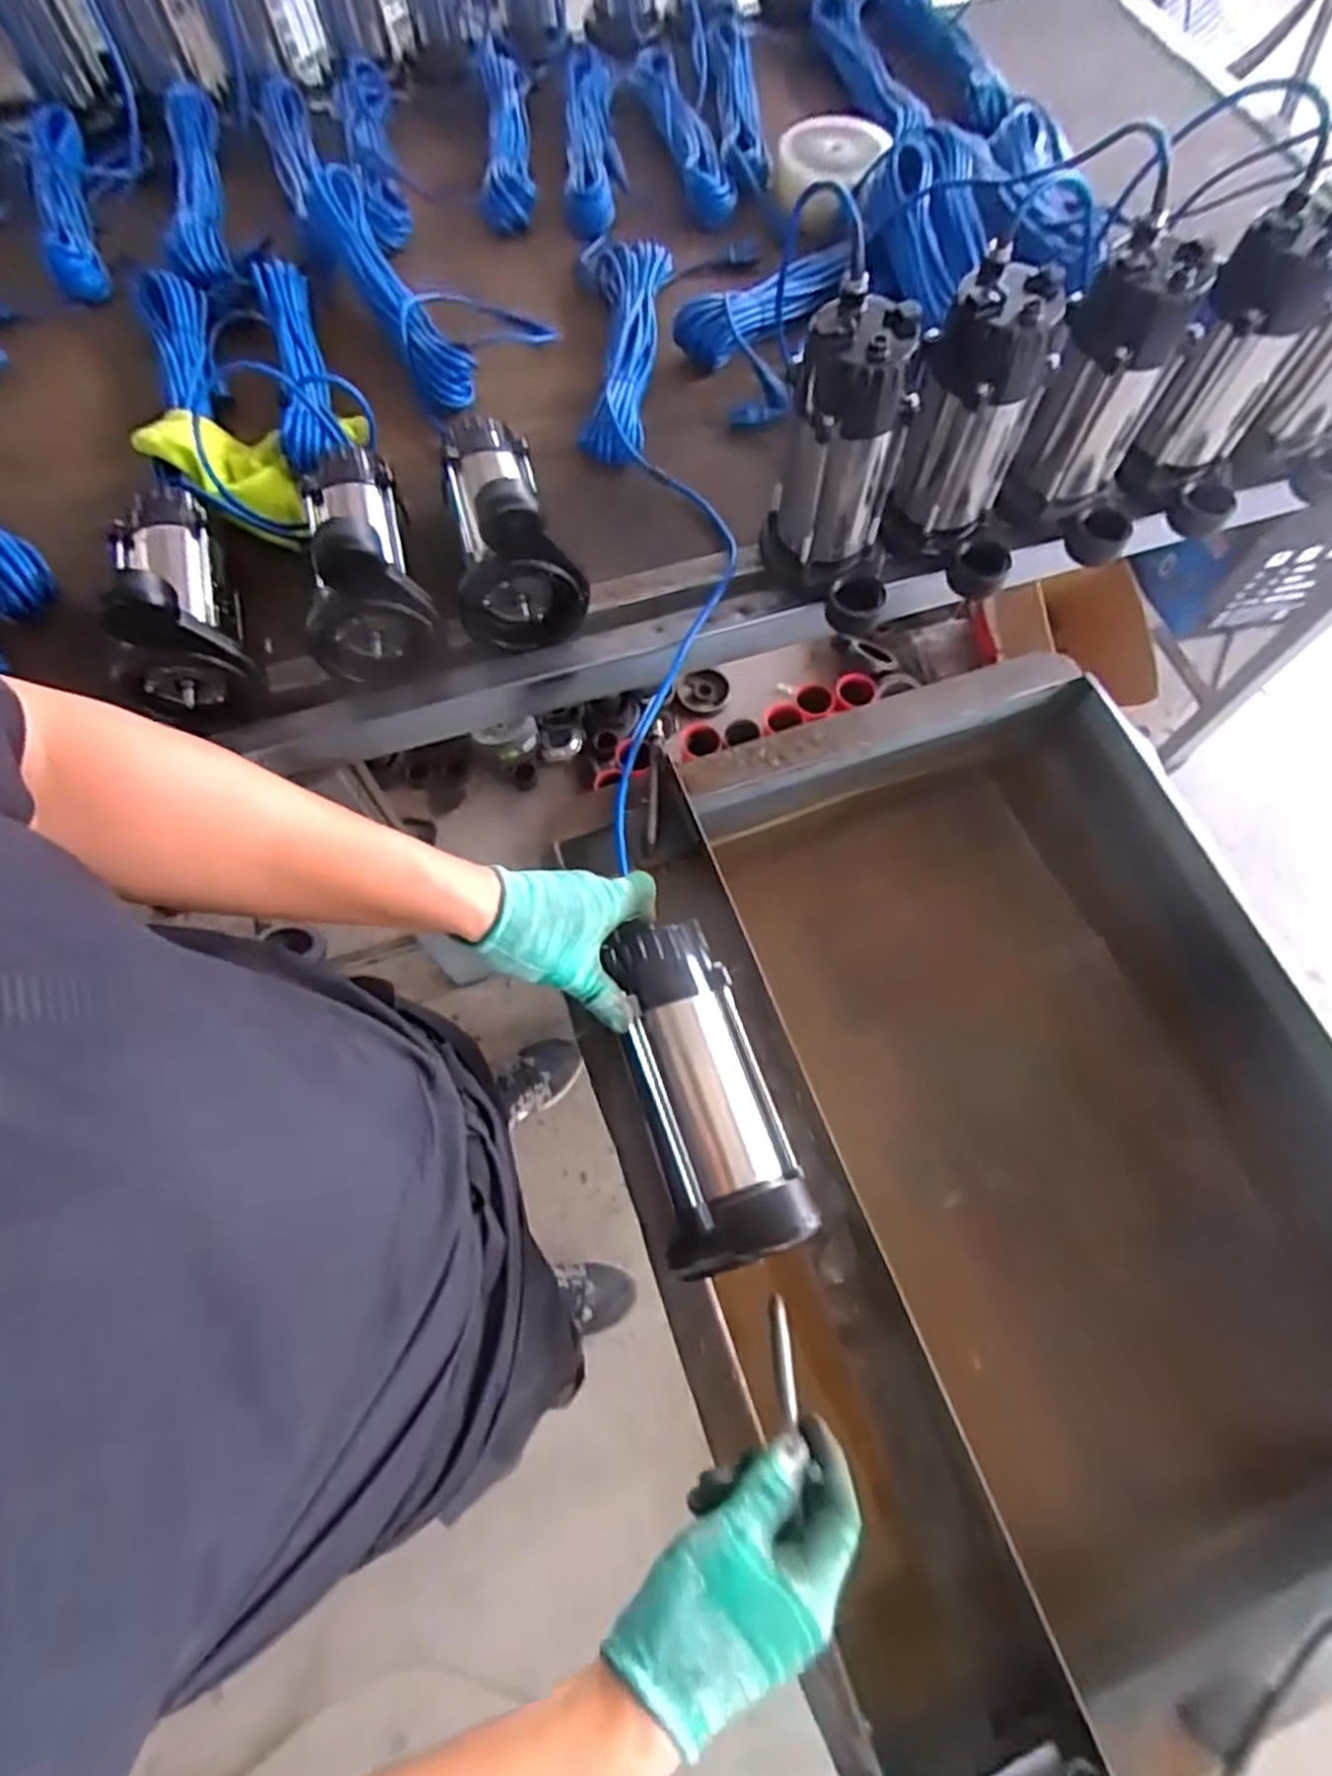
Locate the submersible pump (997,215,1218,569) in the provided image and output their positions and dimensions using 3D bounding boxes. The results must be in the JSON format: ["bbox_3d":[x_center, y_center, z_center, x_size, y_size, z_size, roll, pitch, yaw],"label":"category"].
[{"bbox_3d":[0.421,-0.446,0.721,0.144,0.224,0.097,33,72,12],"label":"submersible pump"}]

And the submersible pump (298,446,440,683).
[{"bbox_3d":[-0.300,-0.336,0.725,0.114,0.145,0.232,-17,69,-6],"label":"submersible pump"}]

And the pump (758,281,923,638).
[{"bbox_3d":[0.154,-0.354,0.685,0.114,0.236,0.146,4,68,2],"label":"pump"}]

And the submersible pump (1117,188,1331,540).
[{"bbox_3d":[0.543,-0.480,0.731,0.132,0.226,0.100,33,72,12],"label":"submersible pump"}]

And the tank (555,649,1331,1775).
[{"bbox_3d":[0.281,0.222,0.721,0.597,0.267,0.766,-18,69,-7],"label":"tank"}]

